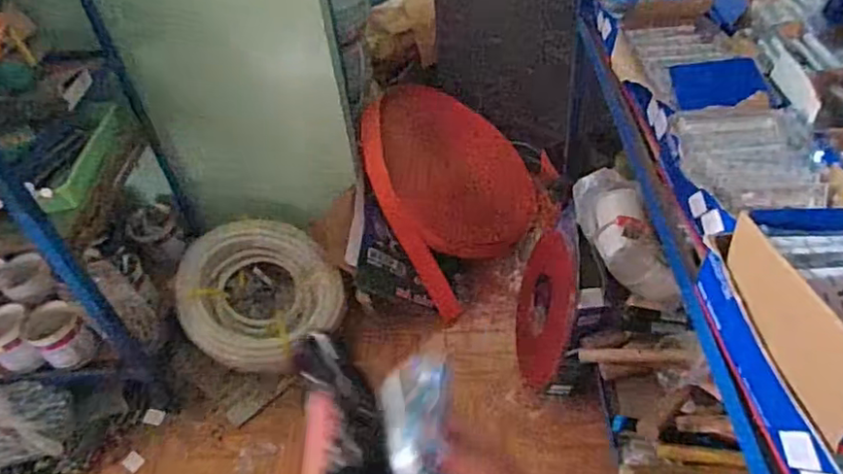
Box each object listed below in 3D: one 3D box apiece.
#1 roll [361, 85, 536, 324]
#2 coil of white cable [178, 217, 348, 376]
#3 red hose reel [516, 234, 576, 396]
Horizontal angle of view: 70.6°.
[{"bbox_3d":[0.101,-0.159,1.640,0.493,0.085,0.584,-31,91,-25],"label":"roll"},{"bbox_3d":[-0.407,0.152,1.514,0.366,0.127,0.411,-38,76,-19],"label":"coil of white cable"},{"bbox_3d":[0.282,0.166,1.388,0.054,0.335,0.323,5,47,-16],"label":"red hose reel"}]

